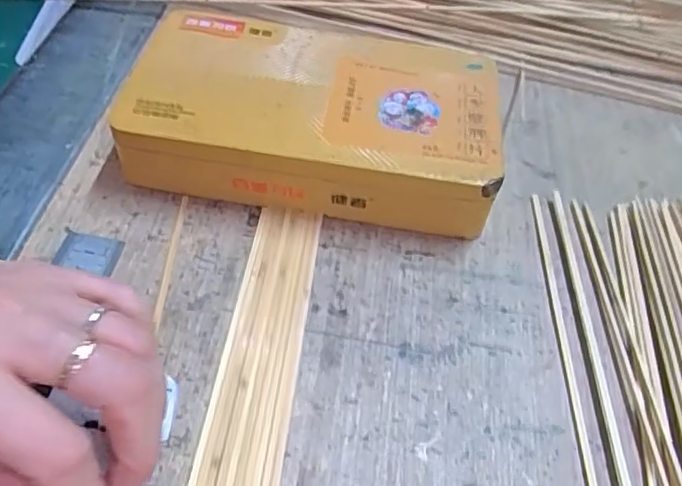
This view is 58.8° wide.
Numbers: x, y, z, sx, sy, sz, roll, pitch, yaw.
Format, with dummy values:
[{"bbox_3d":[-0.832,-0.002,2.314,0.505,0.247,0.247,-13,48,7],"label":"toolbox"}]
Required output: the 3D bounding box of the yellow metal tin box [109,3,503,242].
[{"bbox_3d":[-0.014,-0.066,0.317,0.184,0.041,0.107,9,51,2],"label":"yellow metal tin box"}]

